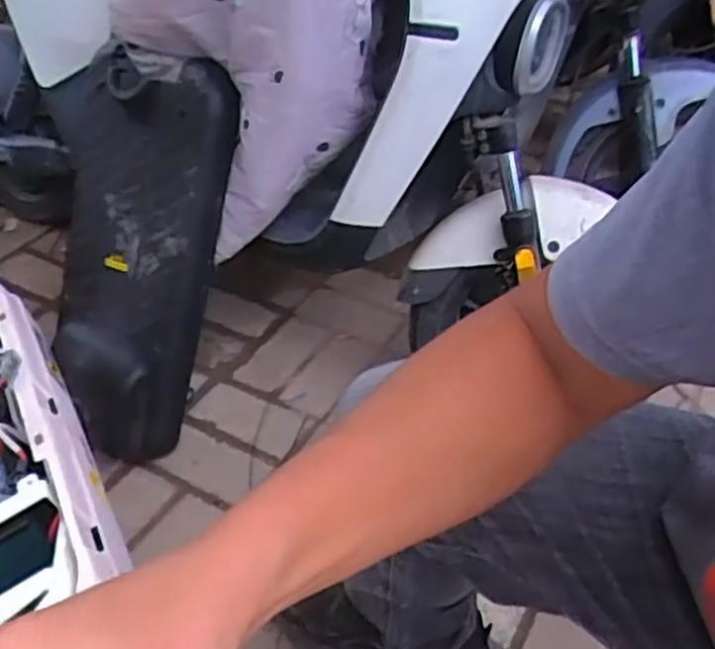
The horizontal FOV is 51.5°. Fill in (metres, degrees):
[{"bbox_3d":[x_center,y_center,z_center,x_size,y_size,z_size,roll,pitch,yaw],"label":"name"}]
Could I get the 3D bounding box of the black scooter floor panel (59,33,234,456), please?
[{"bbox_3d":[-0.326,-0.092,1.048,0.289,0.563,0.099,19,19,21],"label":"black scooter floor panel"}]

